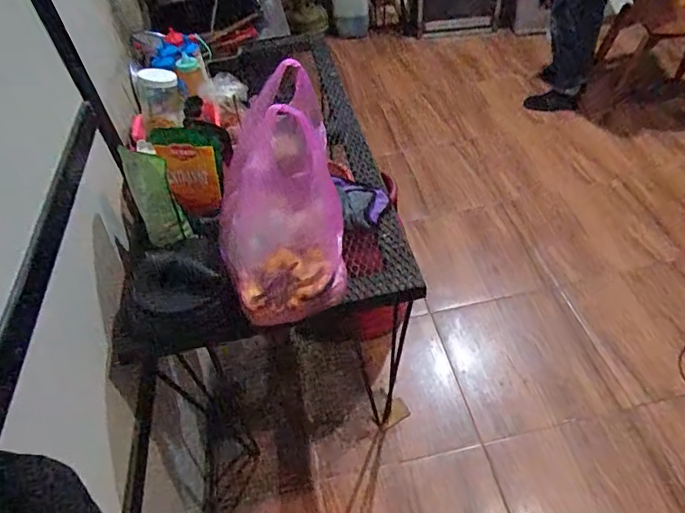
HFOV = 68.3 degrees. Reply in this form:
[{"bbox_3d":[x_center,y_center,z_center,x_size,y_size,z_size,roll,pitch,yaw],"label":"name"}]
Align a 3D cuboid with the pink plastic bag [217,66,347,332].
[{"bbox_3d":[-0.121,-0.111,0.982,0.227,0.191,0.468,-4,79,2],"label":"pink plastic bag"}]

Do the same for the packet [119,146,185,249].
[{"bbox_3d":[-0.383,-0.120,1.027,0.082,0.244,0.038,-27,51,-18],"label":"packet"}]

